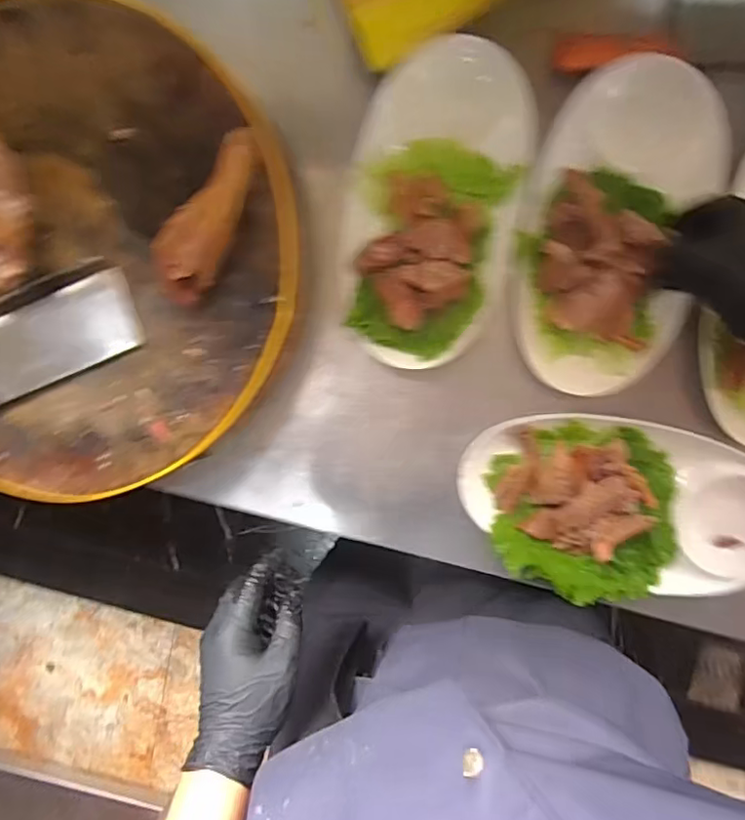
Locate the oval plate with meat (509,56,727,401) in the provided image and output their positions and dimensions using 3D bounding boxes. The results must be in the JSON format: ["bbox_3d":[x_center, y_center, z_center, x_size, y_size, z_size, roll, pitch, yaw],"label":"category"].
[{"bbox_3d":[0.226,-0.164,0.533,0.162,0.036,0.291,15,97,5],"label":"oval plate with meat"}]

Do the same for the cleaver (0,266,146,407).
[{"bbox_3d":[-0.354,-0.051,0.557,0.266,0.040,0.079,-24,93,8],"label":"cleaver"}]

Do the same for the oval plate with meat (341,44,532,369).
[{"bbox_3d":[0.058,-0.192,0.558,0.162,0.037,0.290,13,97,5],"label":"oval plate with meat"}]

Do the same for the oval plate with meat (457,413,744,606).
[{"bbox_3d":[0.238,0.098,0.567,0.289,0.055,0.180,2,96,6],"label":"oval plate with meat"}]

